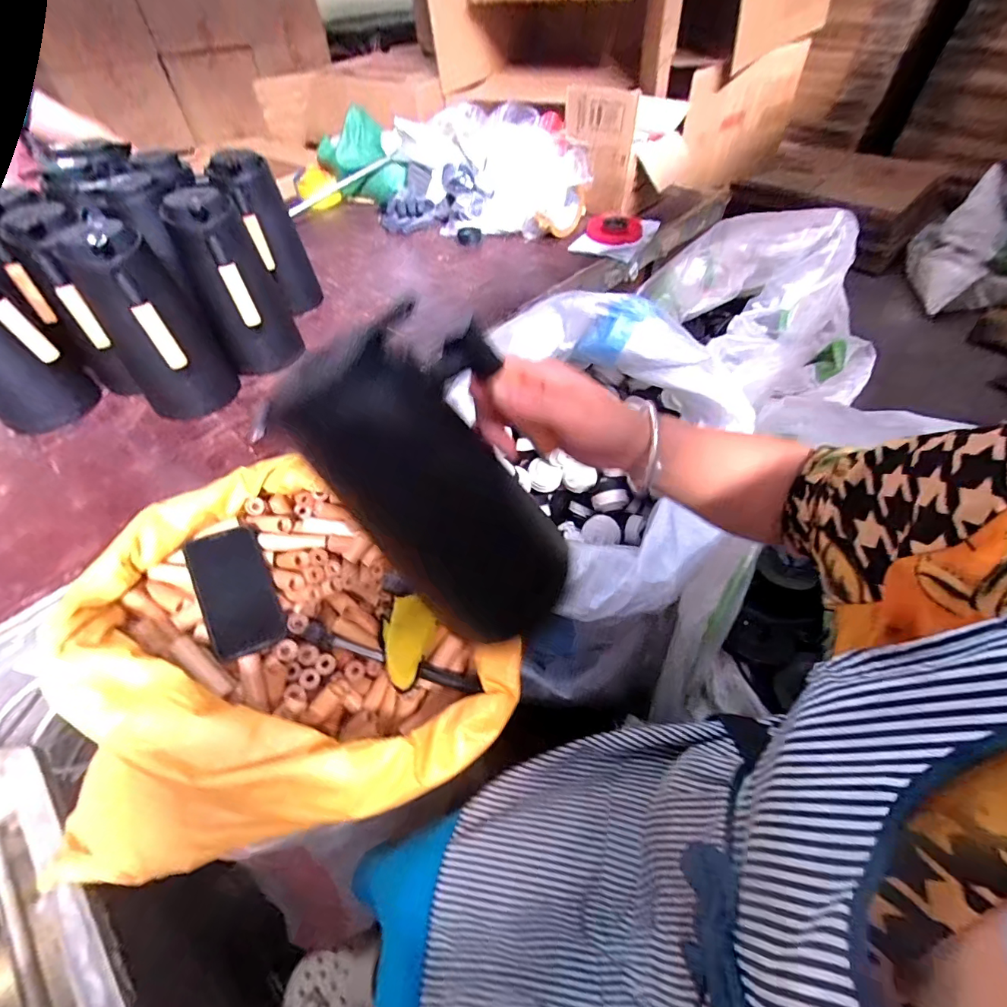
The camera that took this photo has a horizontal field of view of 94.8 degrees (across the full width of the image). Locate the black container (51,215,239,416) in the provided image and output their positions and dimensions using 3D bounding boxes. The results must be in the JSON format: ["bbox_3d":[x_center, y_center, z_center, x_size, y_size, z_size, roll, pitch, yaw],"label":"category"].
[{"bbox_3d":[-0.492,-0.245,0.661,0.120,0.251,0.120,-30,57,-21],"label":"black container"}]

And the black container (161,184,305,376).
[{"bbox_3d":[-0.422,-0.340,0.732,0.124,0.248,0.140,-26,55,-19],"label":"black container"}]

